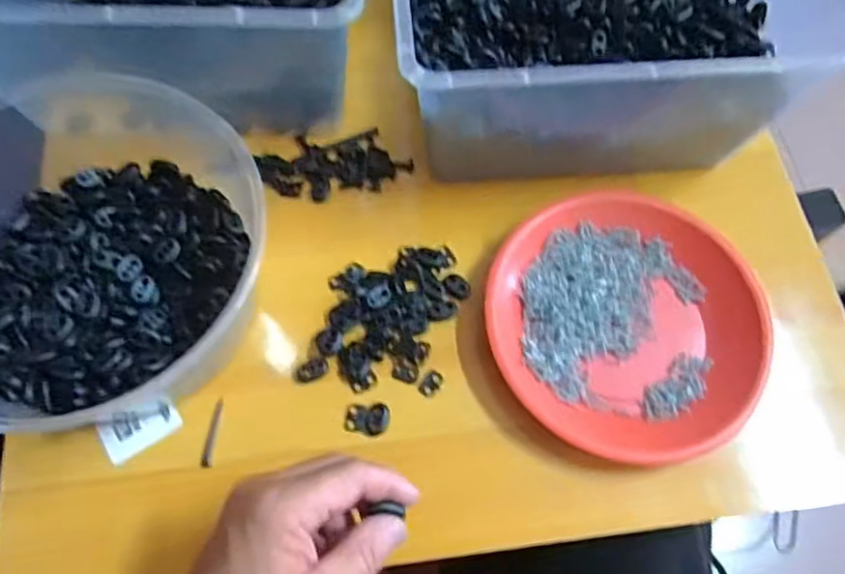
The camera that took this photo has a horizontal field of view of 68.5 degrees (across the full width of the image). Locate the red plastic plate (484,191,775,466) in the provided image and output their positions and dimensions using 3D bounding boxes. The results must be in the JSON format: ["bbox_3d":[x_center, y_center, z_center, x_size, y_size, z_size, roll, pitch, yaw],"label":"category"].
[{"bbox_3d":[0.143,0.023,0.437,0.188,0.034,0.178,1,67,-2],"label":"red plastic plate"}]

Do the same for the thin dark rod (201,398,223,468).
[{"bbox_3d":[-0.140,0.096,0.412,0.007,0.004,0.045,5,67,0],"label":"thin dark rod"}]

